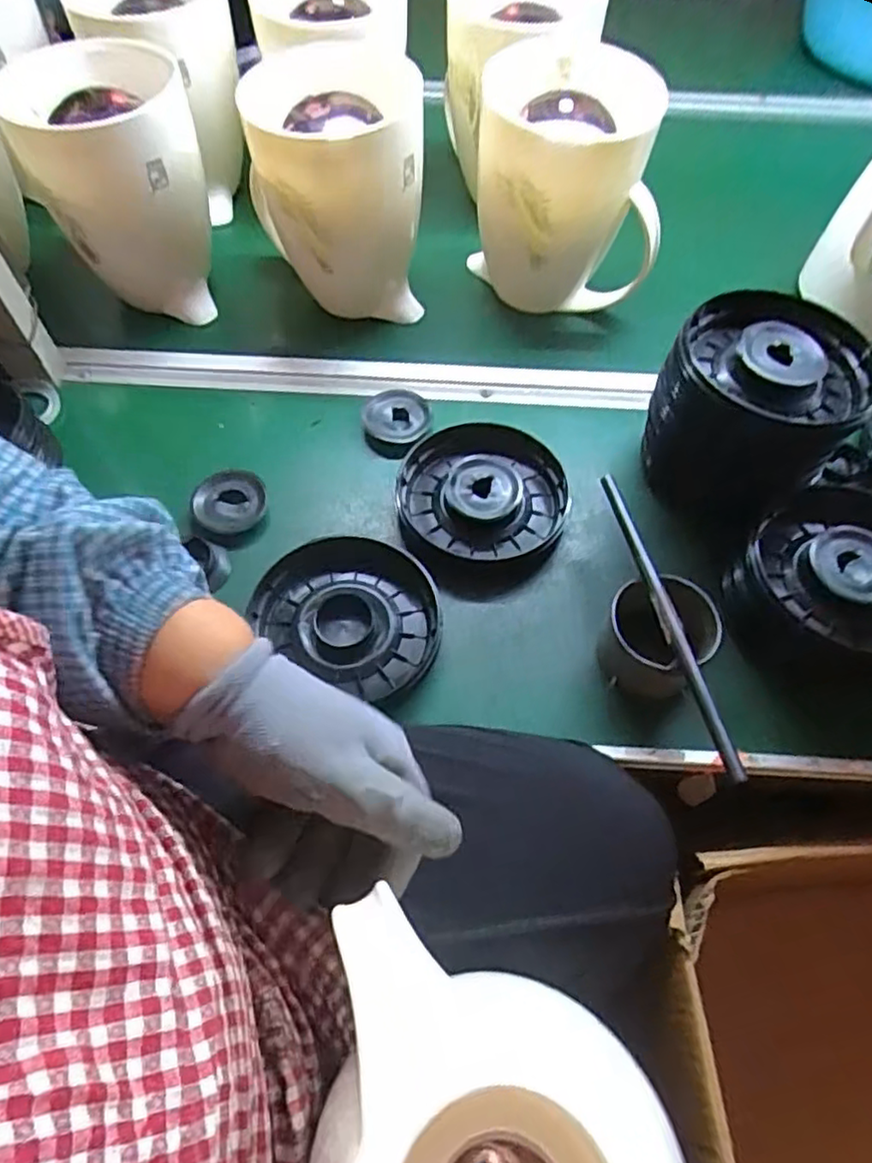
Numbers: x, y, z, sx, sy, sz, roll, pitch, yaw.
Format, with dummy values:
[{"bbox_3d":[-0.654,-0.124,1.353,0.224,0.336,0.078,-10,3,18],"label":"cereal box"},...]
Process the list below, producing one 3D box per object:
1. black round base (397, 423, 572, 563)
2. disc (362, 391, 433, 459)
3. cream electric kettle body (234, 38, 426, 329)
[{"bbox_3d":[0.040,-0.071,0.561,0.140,0.034,0.127,-5,59,-4],"label":"black round base"},{"bbox_3d":[-0.034,-0.137,0.599,0.059,0.020,0.066,-2,59,-3],"label":"disc"},{"bbox_3d":[-0.081,-0.335,0.600,0.142,0.196,0.143,-2,59,-3],"label":"cream electric kettle body"}]

